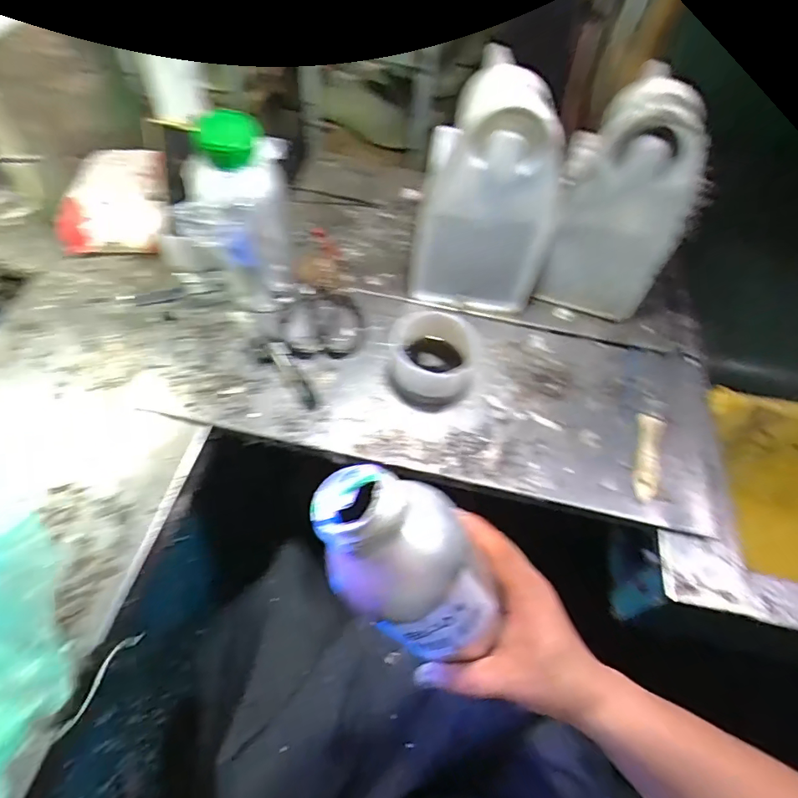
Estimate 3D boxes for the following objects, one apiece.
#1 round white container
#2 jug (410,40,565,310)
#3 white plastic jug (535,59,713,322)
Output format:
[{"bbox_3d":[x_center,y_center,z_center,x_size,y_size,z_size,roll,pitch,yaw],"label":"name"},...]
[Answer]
[{"bbox_3d":[0.038,-0.047,0.552,0.101,0.063,0.085,17,58,7],"label":"round white container"},{"bbox_3d":[0.102,-0.228,0.561,0.153,0.251,0.094,8,57,1],"label":"jug"},{"bbox_3d":[0.249,-0.222,0.566,0.139,0.257,0.107,8,57,1],"label":"white plastic jug"}]

